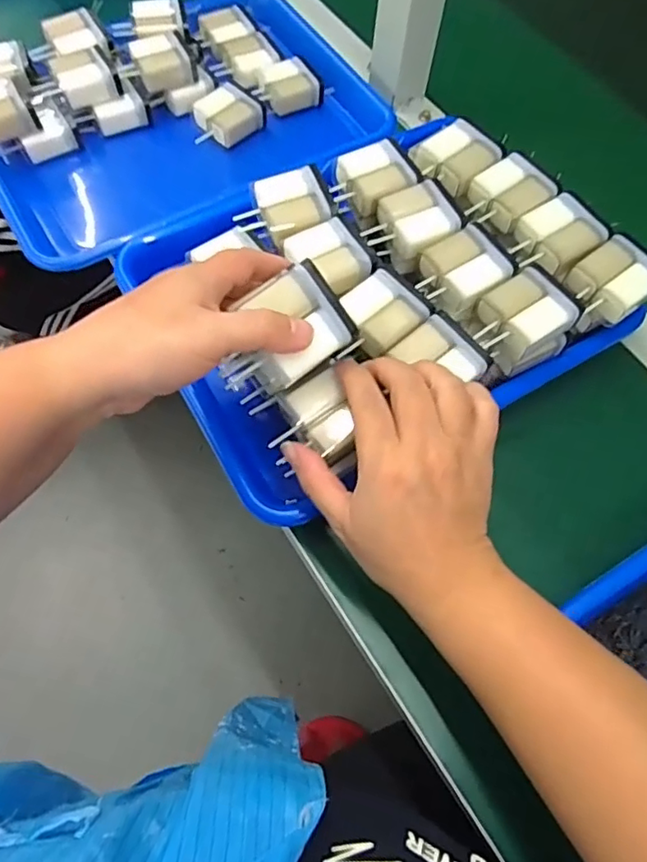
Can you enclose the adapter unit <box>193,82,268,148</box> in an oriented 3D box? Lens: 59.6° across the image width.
[{"bbox_3d":[-0.088,-0.281,0.505,0.049,0.021,0.066,42,70,15],"label":"adapter unit"}]

